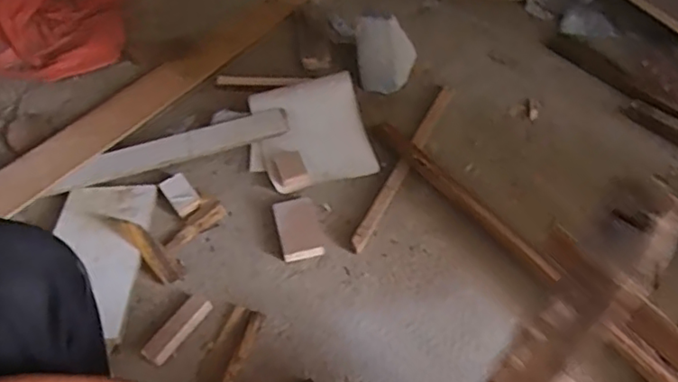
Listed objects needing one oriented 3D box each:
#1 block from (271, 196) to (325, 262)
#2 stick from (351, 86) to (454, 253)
[{"bbox_3d":[-0.061,0.055,0.889,0.062,0.016,0.102,-14,53,-6],"label":"block"},{"bbox_3d":[0.106,-0.050,0.947,0.026,0.020,0.360,21,57,20],"label":"stick"}]

